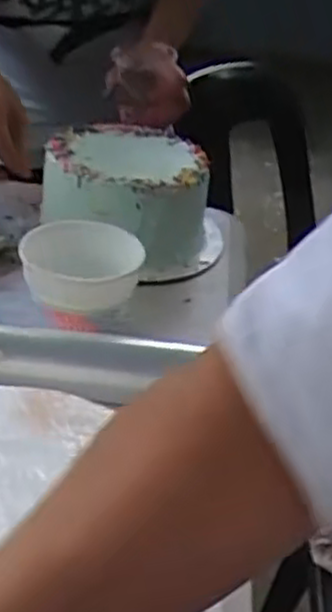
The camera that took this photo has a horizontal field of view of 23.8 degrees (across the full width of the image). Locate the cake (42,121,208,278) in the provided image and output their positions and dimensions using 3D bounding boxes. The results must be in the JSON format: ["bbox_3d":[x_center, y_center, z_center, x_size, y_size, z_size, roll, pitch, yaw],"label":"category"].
[{"bbox_3d":[-0.038,-0.108,0.760,0.156,0.086,0.151,1,33,-8],"label":"cake"}]

